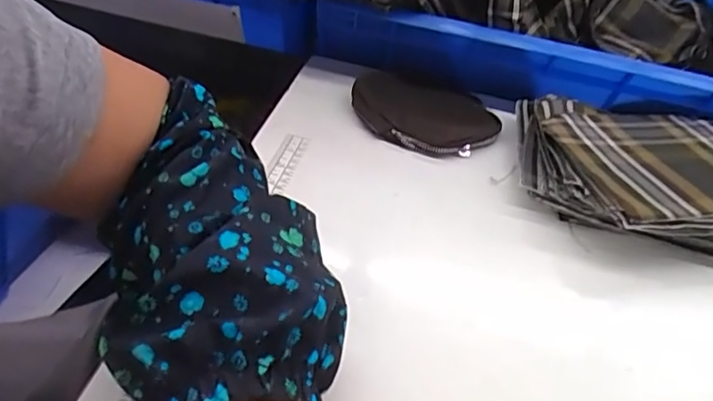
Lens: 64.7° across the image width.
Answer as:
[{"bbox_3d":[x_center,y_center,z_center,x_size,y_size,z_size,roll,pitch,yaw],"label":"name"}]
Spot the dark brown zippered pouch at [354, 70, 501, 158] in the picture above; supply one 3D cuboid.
[{"bbox_3d":[0.069,-0.092,0.571,0.145,0.024,0.138,11,39,11],"label":"dark brown zippered pouch"}]

